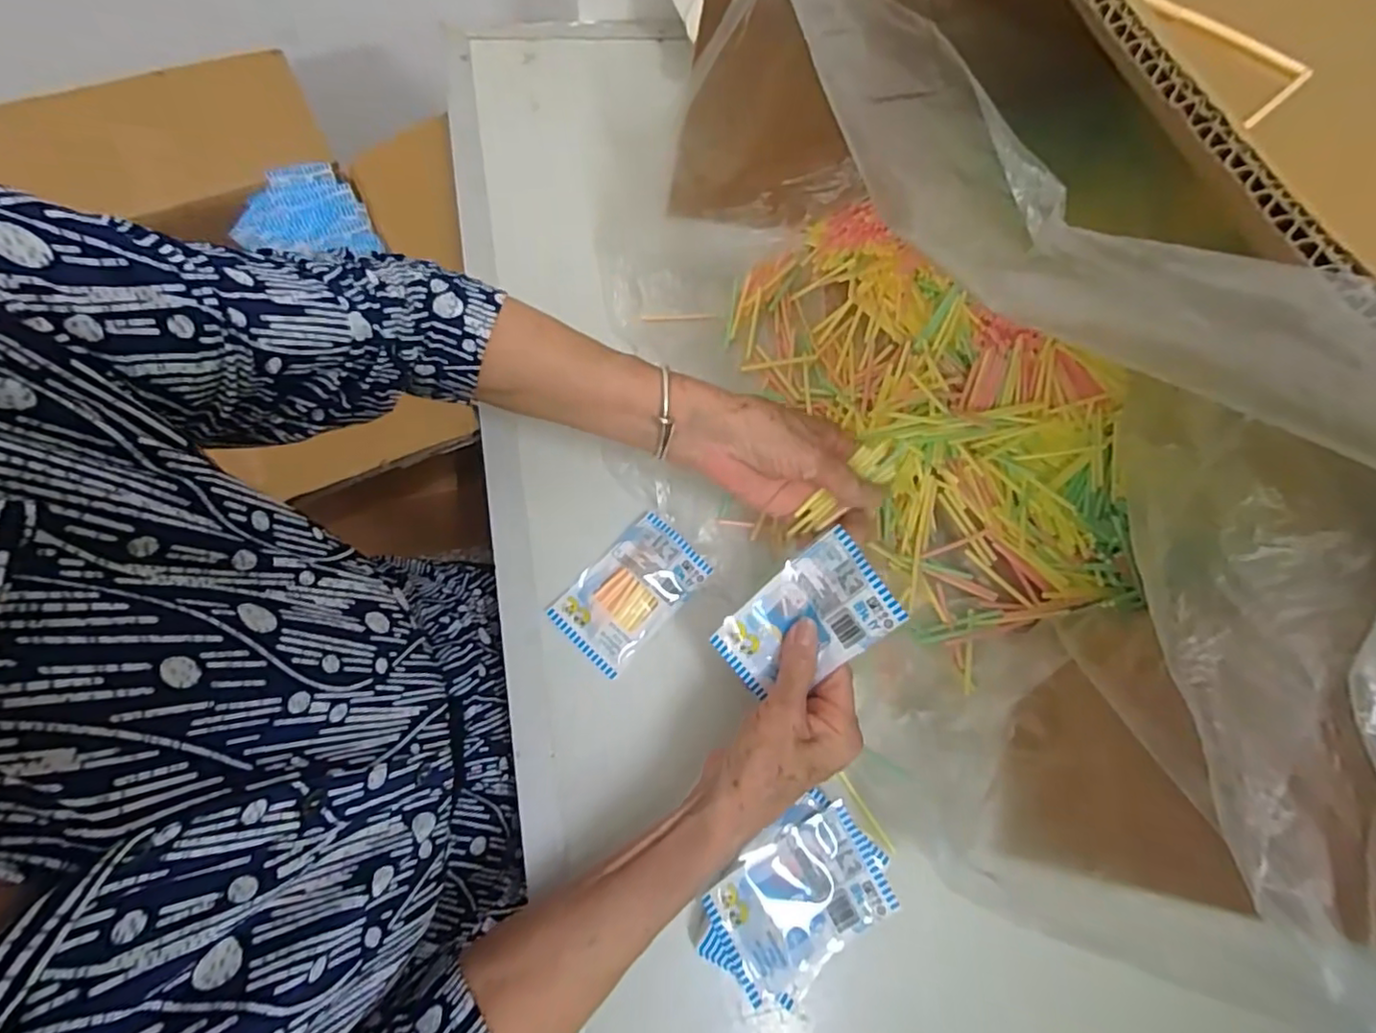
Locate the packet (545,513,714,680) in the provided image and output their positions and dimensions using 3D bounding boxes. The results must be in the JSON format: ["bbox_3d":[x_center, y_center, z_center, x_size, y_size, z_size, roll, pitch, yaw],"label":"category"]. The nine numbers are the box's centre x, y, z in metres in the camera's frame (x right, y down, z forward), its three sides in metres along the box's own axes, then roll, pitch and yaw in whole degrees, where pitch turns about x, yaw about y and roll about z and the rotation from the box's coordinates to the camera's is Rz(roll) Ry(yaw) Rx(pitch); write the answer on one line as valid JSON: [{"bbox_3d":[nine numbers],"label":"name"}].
[{"bbox_3d":[-0.040,0.052,0.437,0.063,0.009,0.103,42,71,7],"label":"packet"}]

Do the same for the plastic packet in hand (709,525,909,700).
[{"bbox_3d":[0.068,0.062,0.367,0.099,0.019,0.063,-37,70,8],"label":"plastic packet in hand"}]

